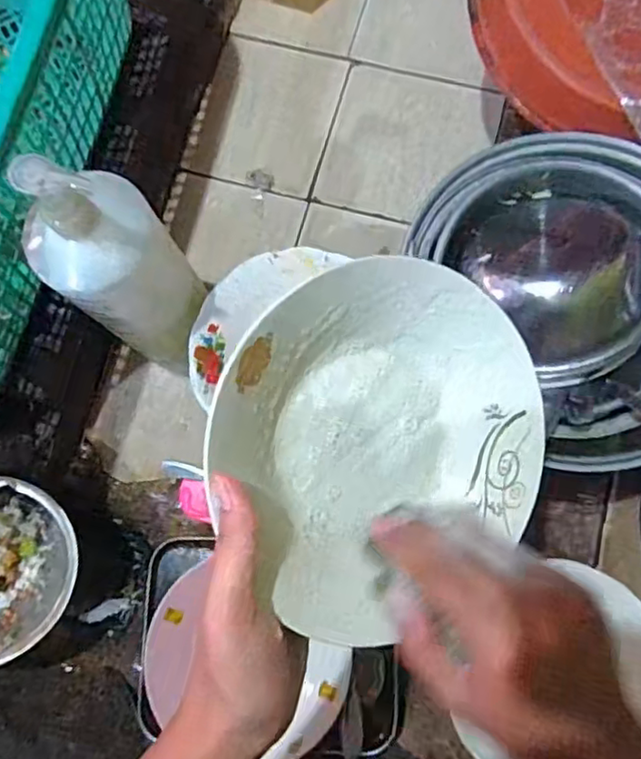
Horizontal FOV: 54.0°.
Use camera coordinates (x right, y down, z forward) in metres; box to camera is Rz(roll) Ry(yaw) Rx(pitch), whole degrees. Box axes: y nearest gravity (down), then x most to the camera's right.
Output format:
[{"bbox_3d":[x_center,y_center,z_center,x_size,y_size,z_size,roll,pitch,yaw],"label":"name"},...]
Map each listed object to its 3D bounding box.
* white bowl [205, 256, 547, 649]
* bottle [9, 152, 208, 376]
[{"bbox_3d":[0.034,0.034,0.350,0.190,0.055,0.202,-1,93,-24],"label":"white bowl"},{"bbox_3d":[-0.180,-0.101,0.546,0.084,0.283,0.095,24,75,7],"label":"bottle"}]

